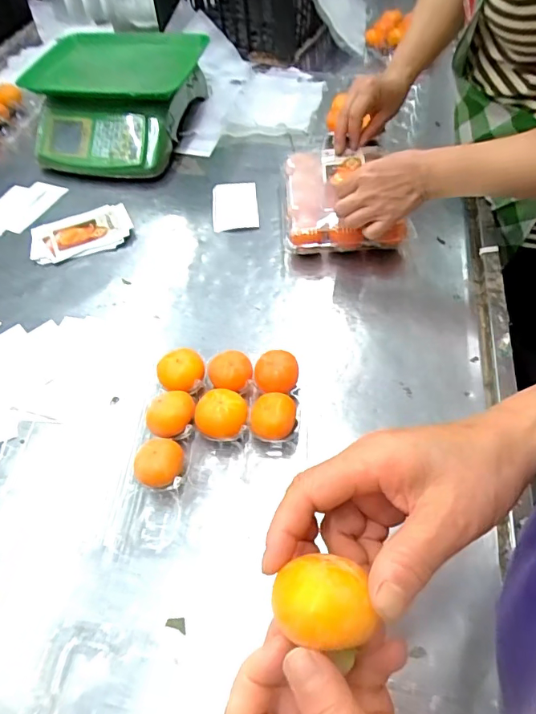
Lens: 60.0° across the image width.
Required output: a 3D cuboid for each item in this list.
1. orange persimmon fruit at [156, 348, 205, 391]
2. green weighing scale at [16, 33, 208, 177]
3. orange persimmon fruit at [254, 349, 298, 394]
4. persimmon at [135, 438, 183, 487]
[{"bbox_3d":[-0.095,0.020,0.516,0.051,0.042,0.054,-22,54,-11],"label":"orange persimmon fruit"},{"bbox_3d":[-0.276,-0.457,0.842,0.284,0.126,0.286,12,55,14],"label":"green weighing scale"},{"bbox_3d":[0.010,0.023,0.509,0.045,0.047,0.042,4,54,8],"label":"orange persimmon fruit"},{"bbox_3d":[-0.101,0.103,0.444,0.041,0.038,0.043,-2,53,4],"label":"persimmon"}]

